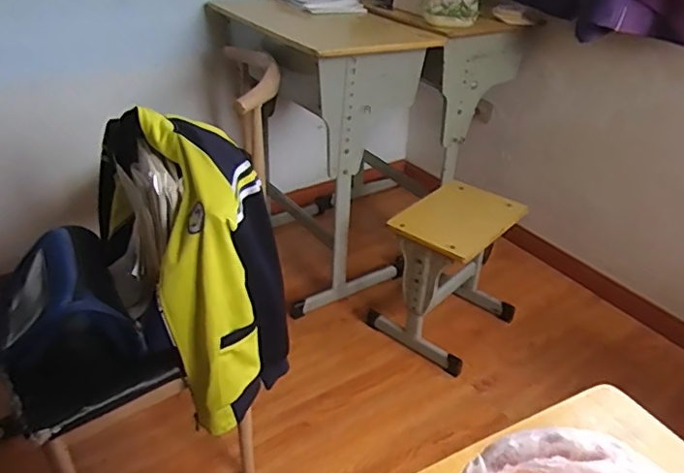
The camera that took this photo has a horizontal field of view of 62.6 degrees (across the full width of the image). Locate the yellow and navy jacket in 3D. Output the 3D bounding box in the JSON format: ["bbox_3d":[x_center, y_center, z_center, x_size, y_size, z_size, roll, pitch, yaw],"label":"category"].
[{"bbox_3d":[-0.276,0.011,1.037,0.230,0.451,0.478,-21,40,-30],"label":"yellow and navy jacket"}]

